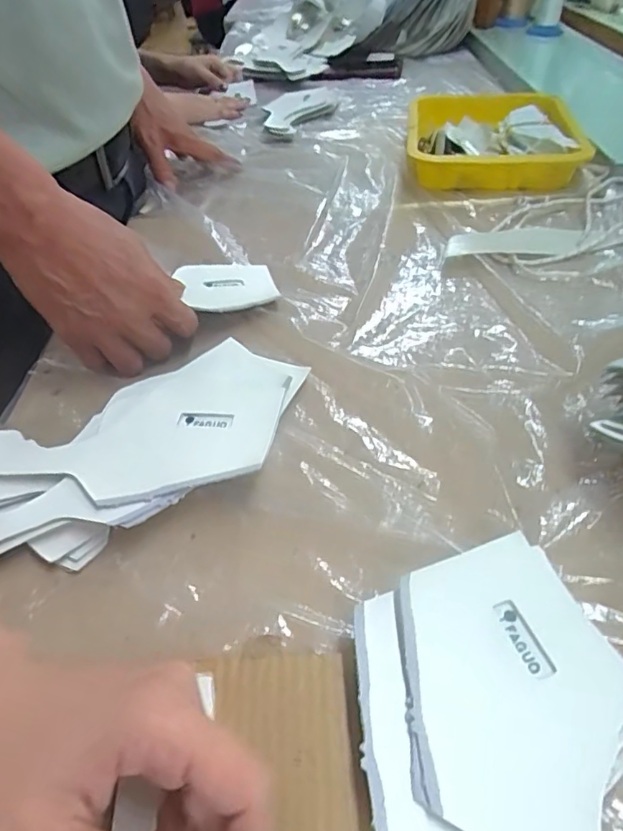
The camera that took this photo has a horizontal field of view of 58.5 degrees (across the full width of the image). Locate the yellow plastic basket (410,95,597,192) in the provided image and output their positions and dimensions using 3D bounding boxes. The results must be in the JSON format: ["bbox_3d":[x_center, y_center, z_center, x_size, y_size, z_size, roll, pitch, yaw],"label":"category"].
[{"bbox_3d":[0.213,-0.331,0.664,0.190,0.044,0.216,3,45,7],"label":"yellow plastic basket"}]

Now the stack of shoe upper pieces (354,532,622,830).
[{"bbox_3d":[0.079,0.145,0.207,0.108,0.019,0.203,-7,44,-3],"label":"stack of shoe upper pieces"}]

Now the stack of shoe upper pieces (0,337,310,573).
[{"bbox_3d":[-0.106,0.019,0.345,0.227,0.027,0.126,-26,48,-21],"label":"stack of shoe upper pieces"}]

